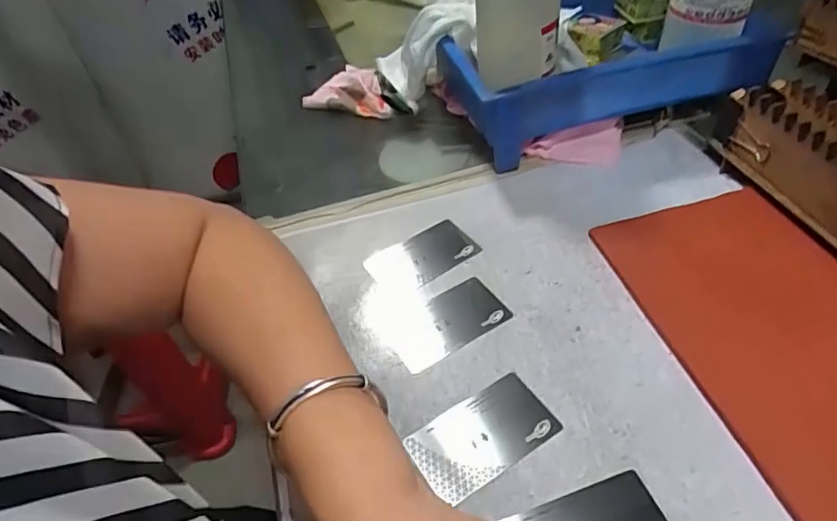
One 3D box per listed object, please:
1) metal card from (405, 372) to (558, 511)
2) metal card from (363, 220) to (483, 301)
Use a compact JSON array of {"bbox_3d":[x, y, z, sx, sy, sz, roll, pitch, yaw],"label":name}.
[{"bbox_3d":[0.040,0.107,0.332,0.087,0.004,0.050,-28,48,-19],"label":"metal card"},{"bbox_3d":[0.003,-0.002,0.444,0.087,0.006,0.051,-28,52,-18],"label":"metal card"}]

